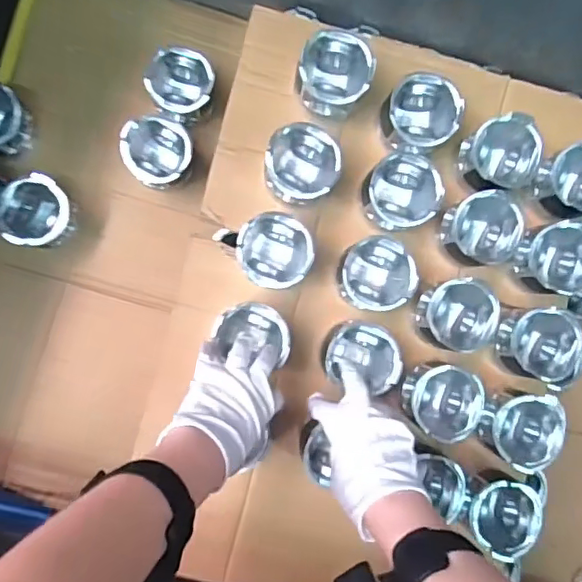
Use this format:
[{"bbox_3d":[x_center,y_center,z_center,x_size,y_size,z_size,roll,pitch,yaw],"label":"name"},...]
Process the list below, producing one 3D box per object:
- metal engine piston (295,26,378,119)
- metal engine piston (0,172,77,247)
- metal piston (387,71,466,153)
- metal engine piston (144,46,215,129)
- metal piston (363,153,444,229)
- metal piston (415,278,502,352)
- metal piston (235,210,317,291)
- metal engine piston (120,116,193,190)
[{"bbox_3d":[0.048,-0.242,0.638,0.081,0.066,0.084,13,89,-3],"label":"metal engine piston"},{"bbox_3d":[-0.315,-0.097,0.703,0.078,0.086,0.085,22,89,-3],"label":"metal engine piston"},{"bbox_3d":[0.147,-0.200,0.647,0.082,0.068,0.080,-24,91,-3],"label":"metal piston"},{"bbox_3d":[-0.136,-0.258,0.710,0.082,0.082,0.086,43,88,-2],"label":"metal engine piston"},{"bbox_3d":[0.126,-0.112,0.648,0.079,0.067,0.078,0,90,-3],"label":"metal piston"},{"bbox_3d":[0.194,0.027,0.654,0.090,0.062,0.082,28,88,-2],"label":"metal piston"},{"bbox_3d":[-0.019,-0.043,0.635,0.088,0.072,0.085,11,89,-3],"label":"metal piston"},{"bbox_3d":[-0.168,-0.173,0.713,0.079,0.082,0.077,19,89,-3],"label":"metal engine piston"}]

